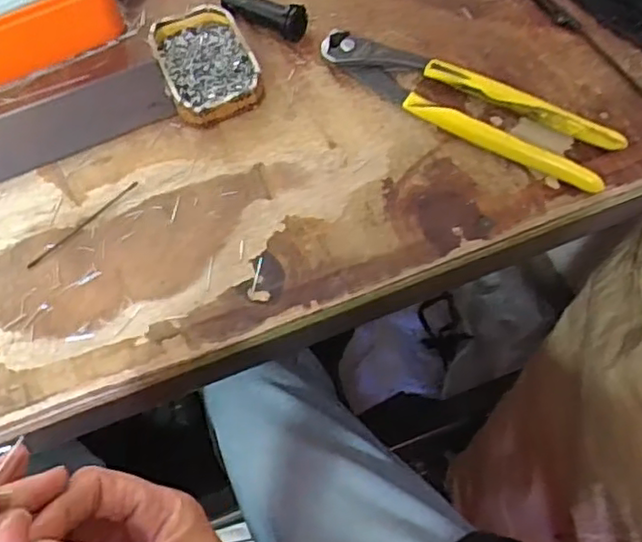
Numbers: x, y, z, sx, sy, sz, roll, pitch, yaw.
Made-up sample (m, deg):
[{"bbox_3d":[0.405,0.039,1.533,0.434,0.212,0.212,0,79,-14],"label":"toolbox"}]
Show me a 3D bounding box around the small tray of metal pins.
[{"bbox_3d":[-0.081,-0.144,0.459,0.060,0.022,0.092,-21,64,-9],"label":"small tray of metal pins"}]

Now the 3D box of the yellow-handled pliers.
[{"bbox_3d":[0.091,-0.108,0.433,0.198,0.023,0.041,29,67,15],"label":"yellow-handled pliers"}]

